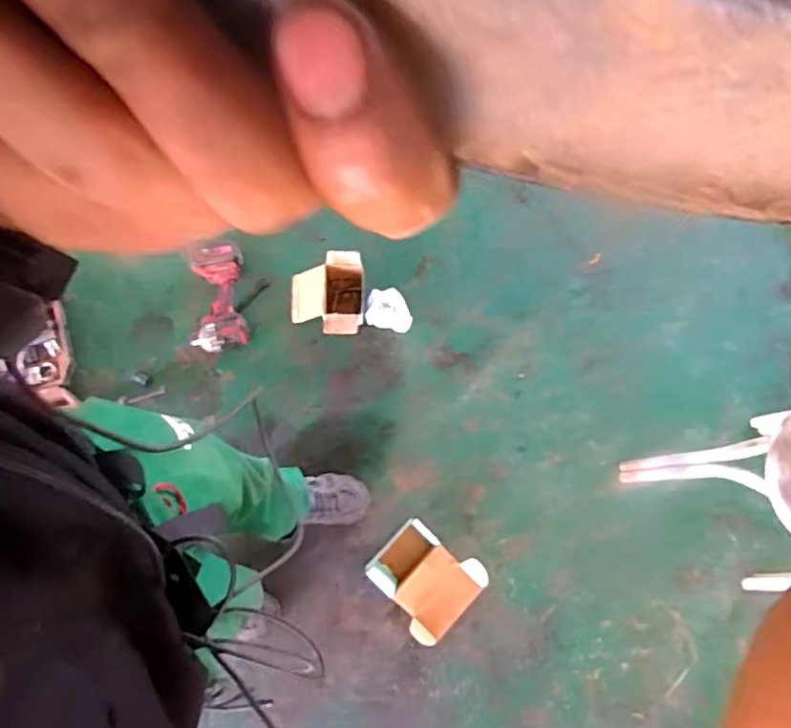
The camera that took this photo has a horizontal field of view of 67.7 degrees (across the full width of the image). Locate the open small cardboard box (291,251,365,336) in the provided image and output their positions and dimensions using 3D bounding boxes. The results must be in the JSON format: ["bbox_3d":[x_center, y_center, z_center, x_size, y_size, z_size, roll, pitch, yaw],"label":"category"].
[{"bbox_3d":[-0.166,-0.161,1.436,0.178,0.079,0.212,-1,75,-2],"label":"open small cardboard box"}]

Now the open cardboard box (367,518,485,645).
[{"bbox_3d":[0.059,0.480,1.313,0.222,0.059,0.193,42,78,9],"label":"open cardboard box"}]

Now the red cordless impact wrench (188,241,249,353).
[{"bbox_3d":[-0.429,-0.154,1.431,0.137,0.074,0.257,-9,76,-4],"label":"red cordless impact wrench"}]

